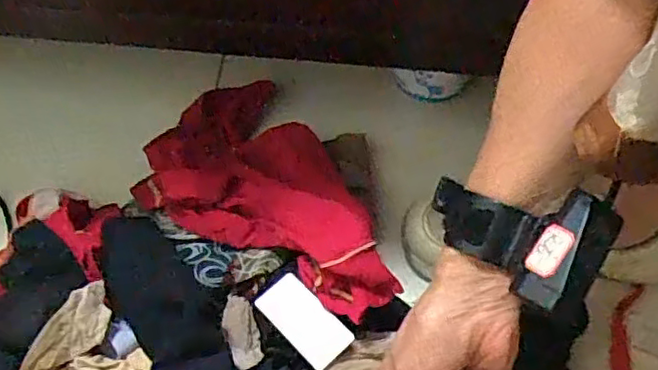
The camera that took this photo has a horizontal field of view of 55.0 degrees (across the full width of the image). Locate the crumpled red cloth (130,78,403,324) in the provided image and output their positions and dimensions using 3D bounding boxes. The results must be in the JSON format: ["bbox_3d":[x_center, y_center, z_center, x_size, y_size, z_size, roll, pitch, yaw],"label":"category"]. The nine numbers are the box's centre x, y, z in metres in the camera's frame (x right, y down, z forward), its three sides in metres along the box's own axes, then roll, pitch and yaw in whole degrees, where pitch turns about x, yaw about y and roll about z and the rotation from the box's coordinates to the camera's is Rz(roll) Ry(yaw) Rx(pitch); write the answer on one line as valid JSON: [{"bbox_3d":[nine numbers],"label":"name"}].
[{"bbox_3d":[-0.067,0.003,0.577,0.175,0.068,0.309,-33,50,-15],"label":"crumpled red cloth"}]

